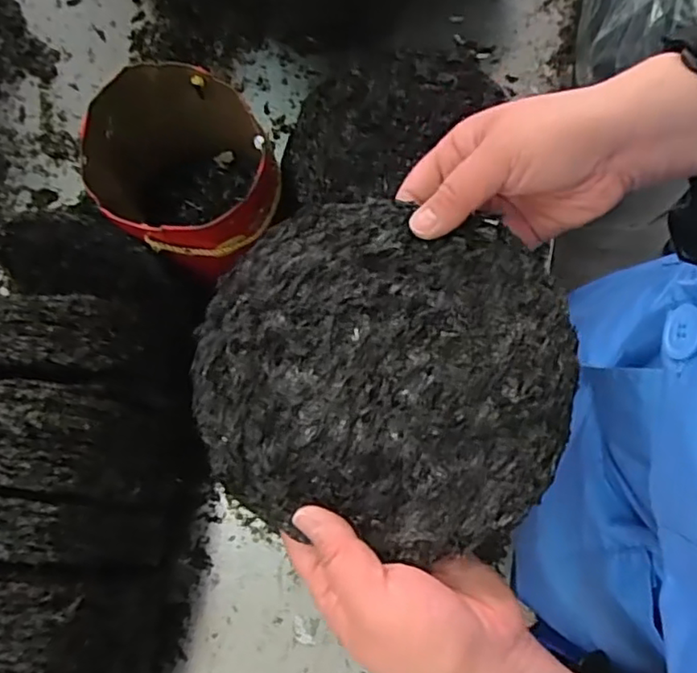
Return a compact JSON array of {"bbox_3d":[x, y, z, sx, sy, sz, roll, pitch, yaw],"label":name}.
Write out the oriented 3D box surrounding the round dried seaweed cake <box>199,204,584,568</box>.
[{"bbox_3d":[0.014,0.013,0.317,0.190,0.015,0.176,-3,75,12],"label":"round dried seaweed cake"}]

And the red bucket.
[{"bbox_3d":[-0.154,-0.146,0.607,0.150,0.175,0.169,-36,81,-6],"label":"red bucket"}]

